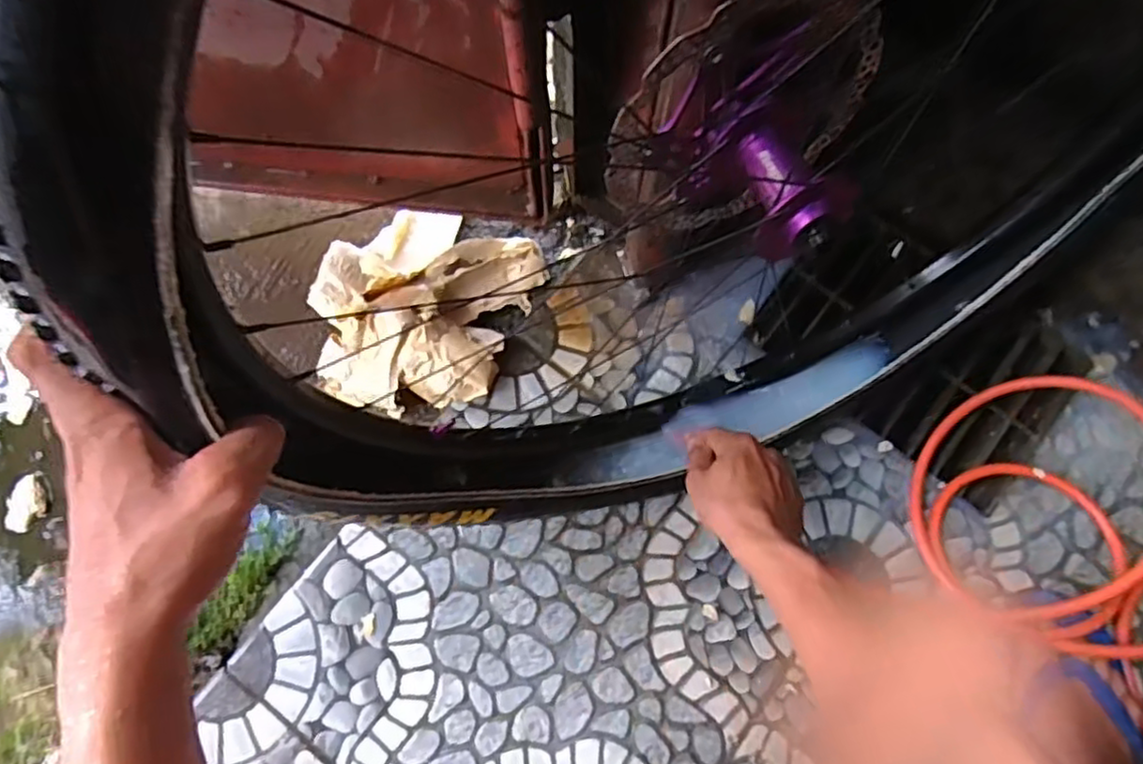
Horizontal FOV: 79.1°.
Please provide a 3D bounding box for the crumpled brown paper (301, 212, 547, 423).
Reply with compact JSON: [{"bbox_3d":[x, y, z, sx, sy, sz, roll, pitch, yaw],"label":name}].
[{"bbox_3d":[-0.162,-0.073,0.689,0.213,0.048,0.230,20,76,6],"label":"crumpled brown paper"}]

